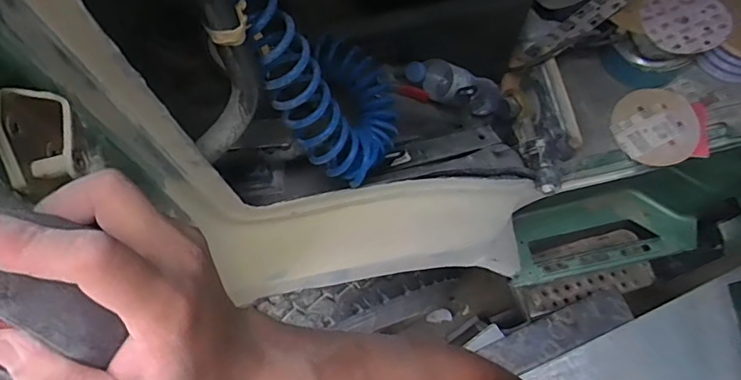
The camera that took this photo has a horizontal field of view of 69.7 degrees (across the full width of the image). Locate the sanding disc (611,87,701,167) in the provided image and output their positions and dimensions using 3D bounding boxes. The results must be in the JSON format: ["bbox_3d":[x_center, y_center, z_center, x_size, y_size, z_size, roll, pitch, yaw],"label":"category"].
[{"bbox_3d":[0.501,-0.112,0.926,0.143,0.024,0.136,0,80,1],"label":"sanding disc"}]

